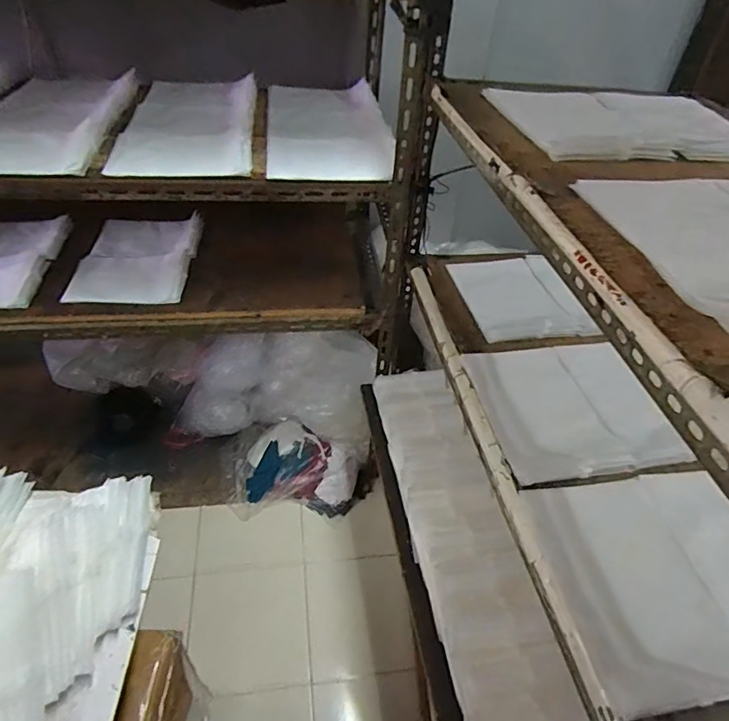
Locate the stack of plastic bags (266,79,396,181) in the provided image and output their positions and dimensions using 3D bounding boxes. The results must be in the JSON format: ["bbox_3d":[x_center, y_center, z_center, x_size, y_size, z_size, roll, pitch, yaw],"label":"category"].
[{"bbox_3d":[-0.080,-0.501,1.094,0.248,0.055,0.445,-2,44,-7],"label":"stack of plastic bags"}]

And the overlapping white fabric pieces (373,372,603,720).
[{"bbox_3d":[0.190,0.393,0.906,0.179,0.107,1.045,-7,45,-12],"label":"overlapping white fabric pieces"}]

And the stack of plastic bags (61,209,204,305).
[{"bbox_3d":[-0.550,-0.258,1.261,0.259,0.045,0.348,2,44,-3],"label":"stack of plastic bags"}]

